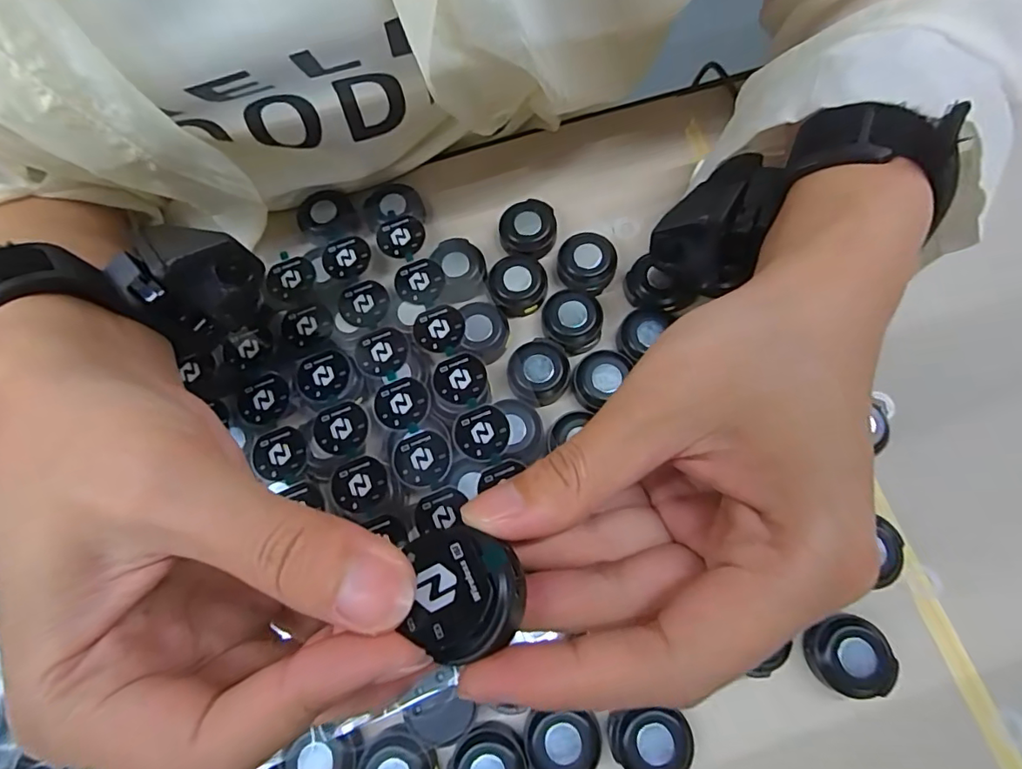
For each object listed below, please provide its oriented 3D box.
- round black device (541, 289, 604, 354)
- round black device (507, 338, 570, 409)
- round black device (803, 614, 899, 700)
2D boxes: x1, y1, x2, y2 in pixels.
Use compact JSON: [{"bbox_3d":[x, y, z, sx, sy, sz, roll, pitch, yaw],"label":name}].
[{"bbox_3d":[0.029,-0.030,0.248,0.029,0.011,0.028,-1,73,2],"label":"round black device"},{"bbox_3d":[0.013,-0.005,0.243,0.030,0.013,0.027,-39,76,-9],"label":"round black device"},{"bbox_3d":[0.132,0.106,0.200,0.027,0.009,0.032,-35,75,-8],"label":"round black device"}]

